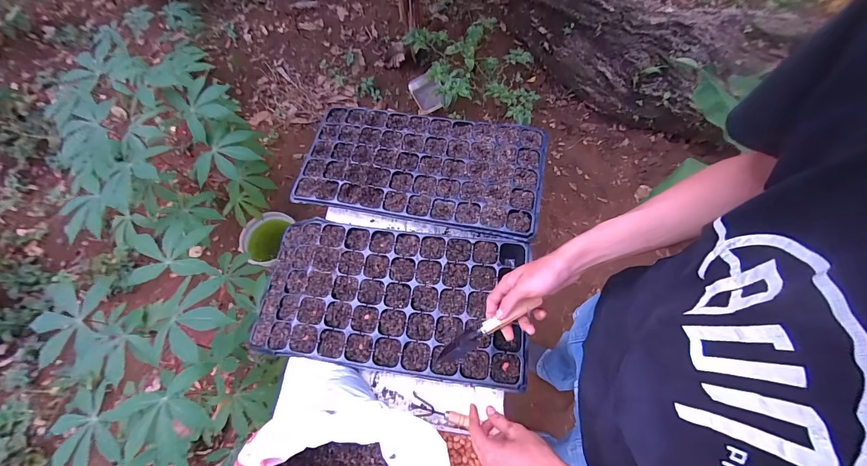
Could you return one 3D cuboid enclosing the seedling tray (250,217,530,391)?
[{"bbox_3d":[-0.086,0.118,0.708,0.503,0.062,0.270,6,64,7],"label":"seedling tray"}]

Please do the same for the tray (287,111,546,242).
[{"bbox_3d":[-0.029,-0.152,0.817,0.521,0.040,0.268,10,65,9],"label":"tray"}]

